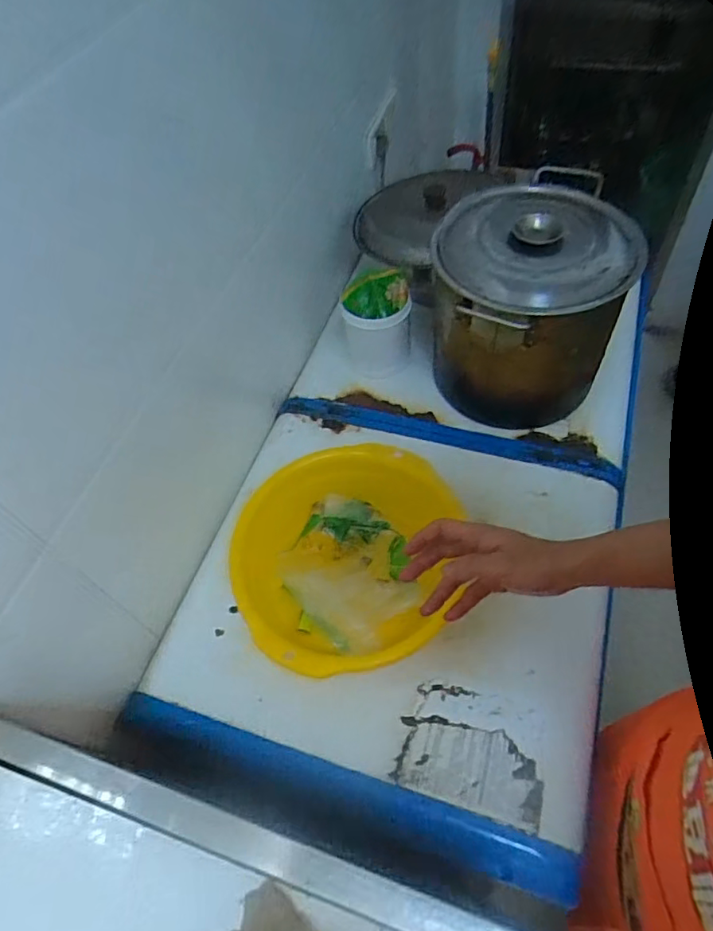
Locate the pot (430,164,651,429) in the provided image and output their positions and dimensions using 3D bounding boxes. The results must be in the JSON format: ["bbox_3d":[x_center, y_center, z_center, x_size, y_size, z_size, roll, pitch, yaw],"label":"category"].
[{"bbox_3d":[0.252,-0.239,0.875,0.273,0.250,0.283,-3,55,4],"label":"pot"}]

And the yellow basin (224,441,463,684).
[{"bbox_3d":[-0.010,0.123,0.744,0.276,0.106,0.281,-3,55,4],"label":"yellow basin"}]

